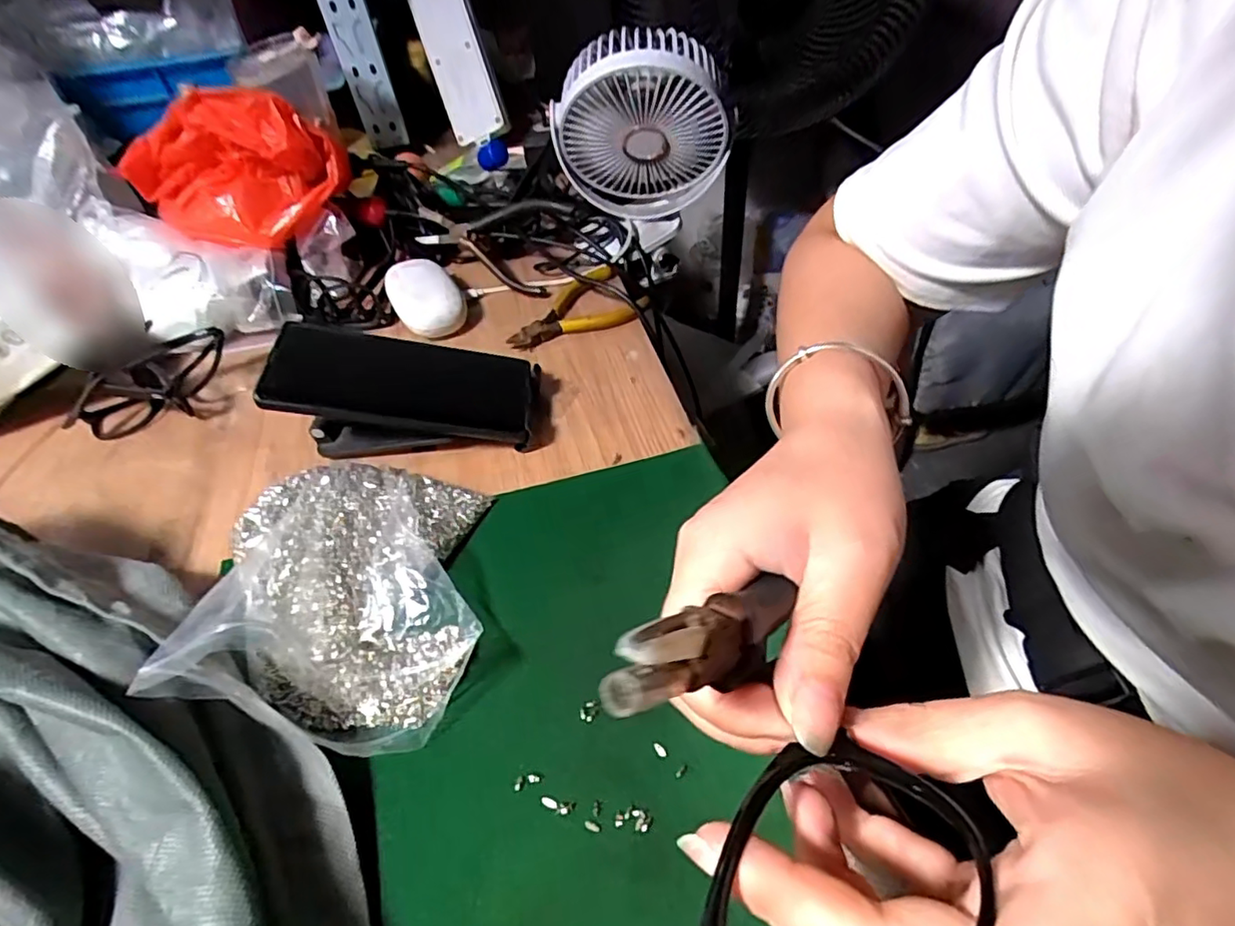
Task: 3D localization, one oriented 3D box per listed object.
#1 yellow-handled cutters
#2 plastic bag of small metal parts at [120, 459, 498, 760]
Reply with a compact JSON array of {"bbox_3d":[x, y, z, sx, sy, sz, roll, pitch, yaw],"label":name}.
[{"bbox_3d":[-0.040,-0.130,0.497,0.112,0.017,0.075,-23,51,-14],"label":"yellow-handled cutters"},{"bbox_3d":[-0.144,0.066,0.325,0.146,0.039,0.155,4,50,9],"label":"plastic bag of small metal parts"}]

